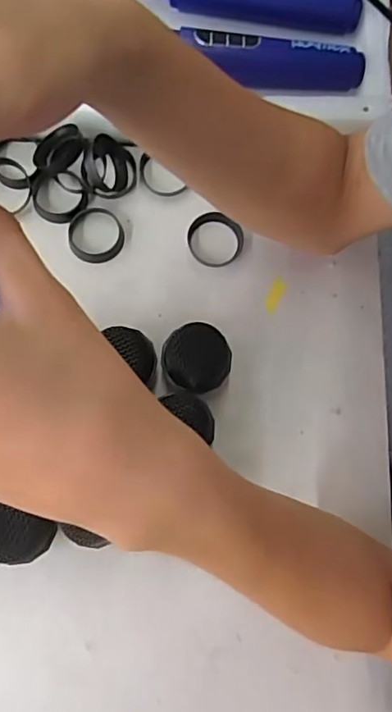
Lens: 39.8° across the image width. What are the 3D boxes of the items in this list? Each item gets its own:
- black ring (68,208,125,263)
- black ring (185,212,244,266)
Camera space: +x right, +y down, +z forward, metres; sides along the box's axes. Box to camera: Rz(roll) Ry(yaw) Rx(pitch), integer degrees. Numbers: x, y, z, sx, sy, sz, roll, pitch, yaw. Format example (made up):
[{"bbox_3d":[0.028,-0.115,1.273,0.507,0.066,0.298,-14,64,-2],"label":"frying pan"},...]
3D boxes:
[{"bbox_3d":[-0.080,-0.096,0.432,0.044,0.011,0.044,0,78,-2],"label":"black ring"},{"bbox_3d":[0.015,-0.092,0.430,0.043,0.009,0.043,0,78,-2],"label":"black ring"}]

